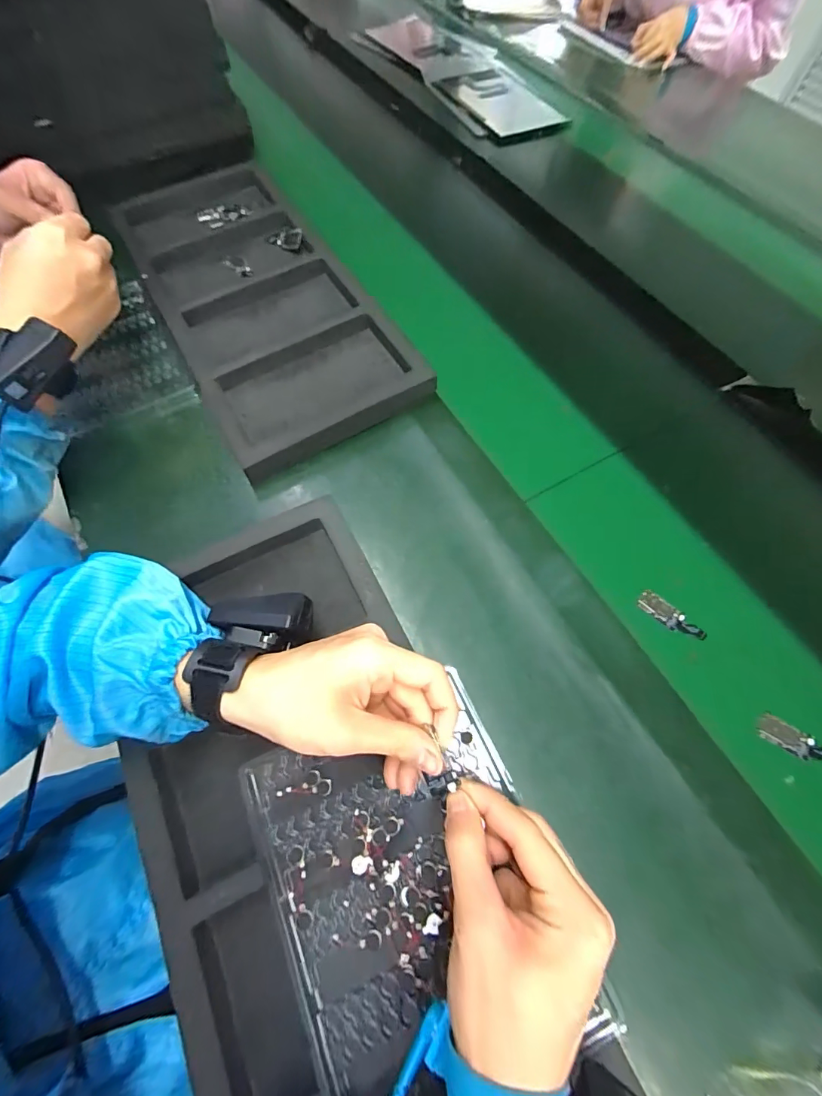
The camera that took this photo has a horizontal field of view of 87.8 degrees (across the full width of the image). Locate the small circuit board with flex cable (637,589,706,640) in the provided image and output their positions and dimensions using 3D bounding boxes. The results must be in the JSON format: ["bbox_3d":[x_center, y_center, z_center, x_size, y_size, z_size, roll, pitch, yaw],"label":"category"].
[{"bbox_3d":[0.233,0.061,0.381,0.060,0.004,0.020,37,68,14],"label":"small circuit board with flex cable"}]

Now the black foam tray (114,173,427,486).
[{"bbox_3d":[-0.197,-0.314,0.540,0.231,0.051,0.508,-29,69,-15],"label":"black foam tray"}]

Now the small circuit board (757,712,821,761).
[{"bbox_3d":[0.308,0.154,0.338,0.061,0.005,0.022,27,65,10],"label":"small circuit board"}]

